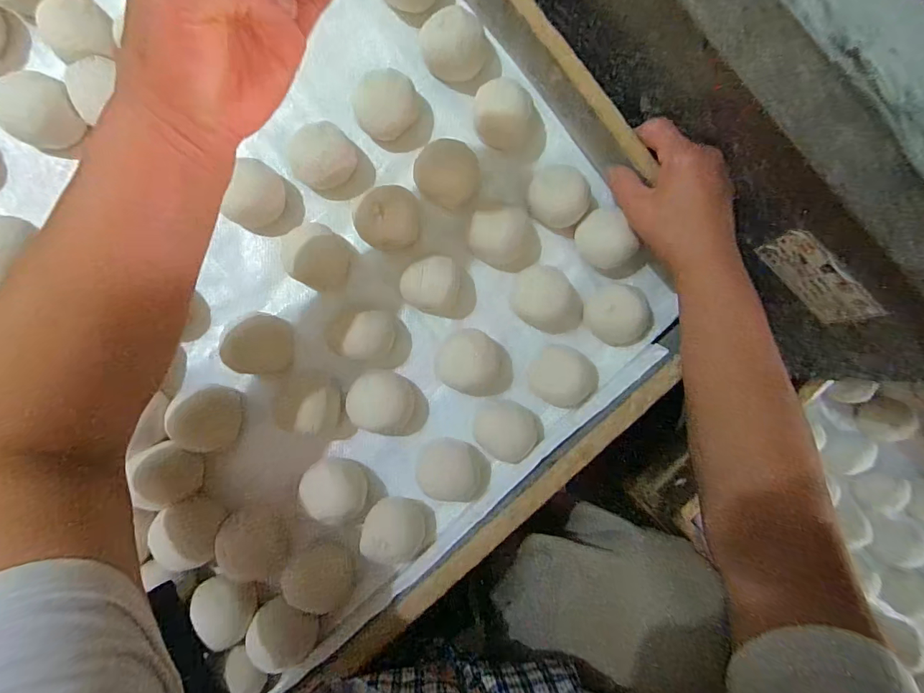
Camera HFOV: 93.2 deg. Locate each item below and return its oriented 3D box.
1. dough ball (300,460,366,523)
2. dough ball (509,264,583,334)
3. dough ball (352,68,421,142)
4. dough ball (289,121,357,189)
[{"bbox_3d":[-0.110,0.121,0.378,0.053,0.032,0.050,0,90,-6],"label":"dough ball"},{"bbox_3d":[0.079,-0.039,0.390,0.070,0.033,0.048,33,86,-5],"label":"dough ball"},{"bbox_3d":[-0.066,-0.208,0.379,0.056,0.032,0.047,-1,90,-6],"label":"dough ball"},{"bbox_3d":[-0.119,-0.160,0.376,0.050,0.038,0.054,40,86,-5],"label":"dough ball"}]

